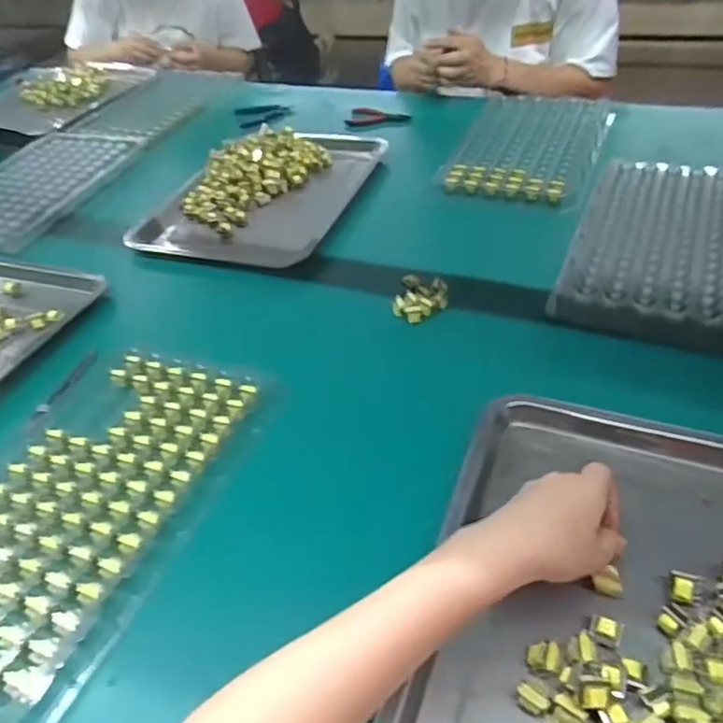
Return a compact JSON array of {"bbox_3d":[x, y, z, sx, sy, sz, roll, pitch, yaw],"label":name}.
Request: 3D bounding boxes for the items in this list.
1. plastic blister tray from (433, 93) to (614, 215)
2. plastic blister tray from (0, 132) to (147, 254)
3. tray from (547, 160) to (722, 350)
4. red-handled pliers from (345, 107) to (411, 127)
[{"bbox_3d":[0.265,-0.347,0.955,0.224,0.022,0.319,13,50,23],"label":"plastic blister tray"},{"bbox_3d":[-0.547,-0.304,1.016,0.204,0.019,0.367,16,49,13],"label":"plastic blister tray"},{"bbox_3d":[0.374,-0.147,0.716,0.218,0.031,0.348,14,46,22],"label":"tray"},{"bbox_3d":[0.033,-0.453,1.106,0.119,0.011,0.069,8,44,16],"label":"red-handled pliers"}]

